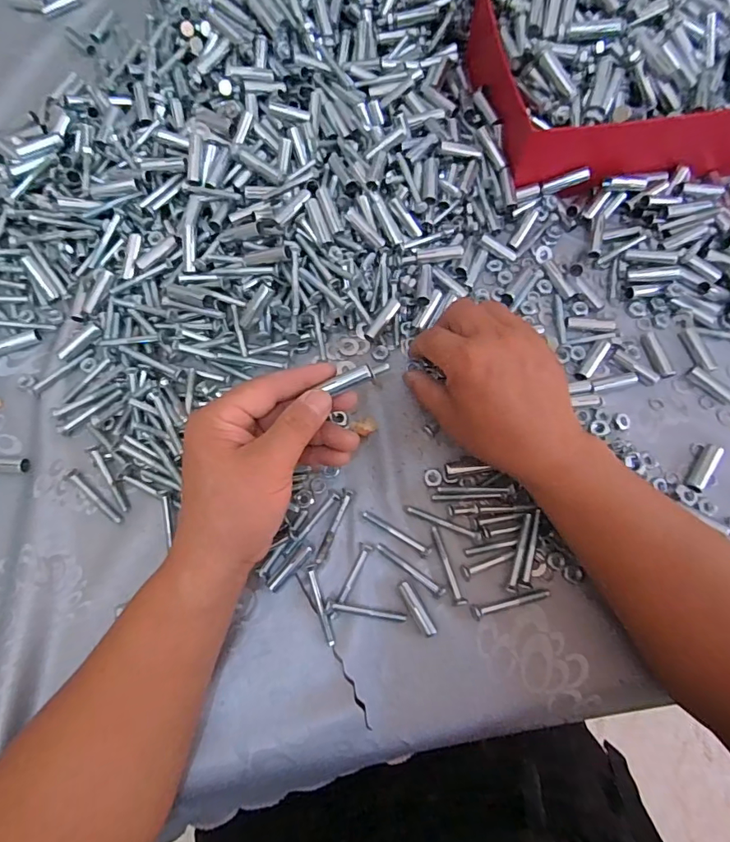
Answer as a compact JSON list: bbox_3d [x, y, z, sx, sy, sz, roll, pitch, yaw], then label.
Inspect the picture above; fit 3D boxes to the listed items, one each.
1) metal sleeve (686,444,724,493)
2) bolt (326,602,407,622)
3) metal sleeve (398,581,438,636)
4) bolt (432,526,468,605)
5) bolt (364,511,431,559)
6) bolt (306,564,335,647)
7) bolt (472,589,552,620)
[{"bbox_3d":[0.260,0.036,0.362,0.011,0.011,0.040,34,76,10],"label":"metal sleeve"},{"bbox_3d":[0.001,0.132,0.326,0.055,0.012,0.007,8,73,3],"label":"bolt"},{"bbox_3d":[0.036,0.130,0.330,0.008,0.006,0.040,-30,75,-9],"label":"metal sleeve"},{"bbox_3d":[0.059,0.103,0.340,0.008,0.005,0.055,-16,73,-5],"label":"bolt"},{"bbox_3d":[0.023,0.082,0.348,0.056,0.006,0.007,32,75,9],"label":"bolt"},{"bbox_3d":[-0.031,0.128,0.332,0.006,0.004,0.055,-16,73,-5],"label":"bolt"},{"bbox_3d":[0.102,0.126,0.332,0.057,0.007,0.010,-16,73,-5],"label":"bolt"}]

